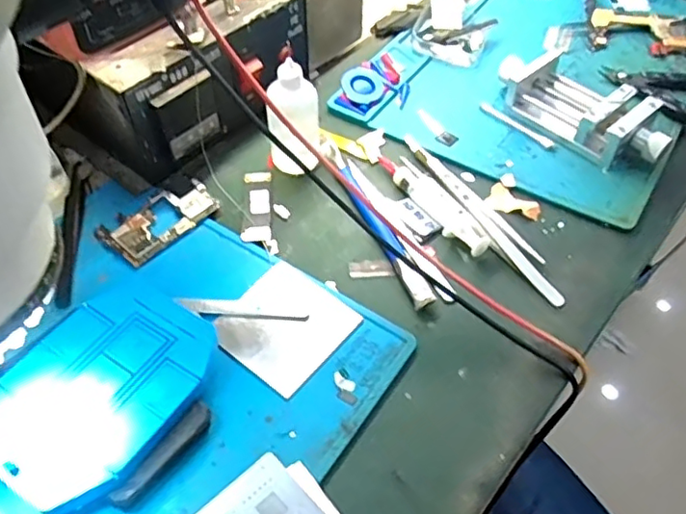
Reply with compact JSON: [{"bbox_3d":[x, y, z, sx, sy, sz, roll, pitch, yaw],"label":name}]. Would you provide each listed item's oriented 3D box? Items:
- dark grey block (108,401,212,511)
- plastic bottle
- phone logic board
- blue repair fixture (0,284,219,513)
[{"bbox_3d":[-0.088,0.098,0.299,0.009,0.018,0.059,30,57,20],"label":"dark grey block"},{"bbox_3d":[-0.034,-0.093,0.416,0.034,0.079,0.029,-4,52,-5],"label":"plastic bottle"},{"bbox_3d":[-0.123,-0.027,0.407,0.044,0.004,0.076,36,59,24],"label":"phone logic board"},{"bbox_3d":[-0.125,0.069,0.317,0.087,0.024,0.116,27,56,18],"label":"blue repair fixture"}]

